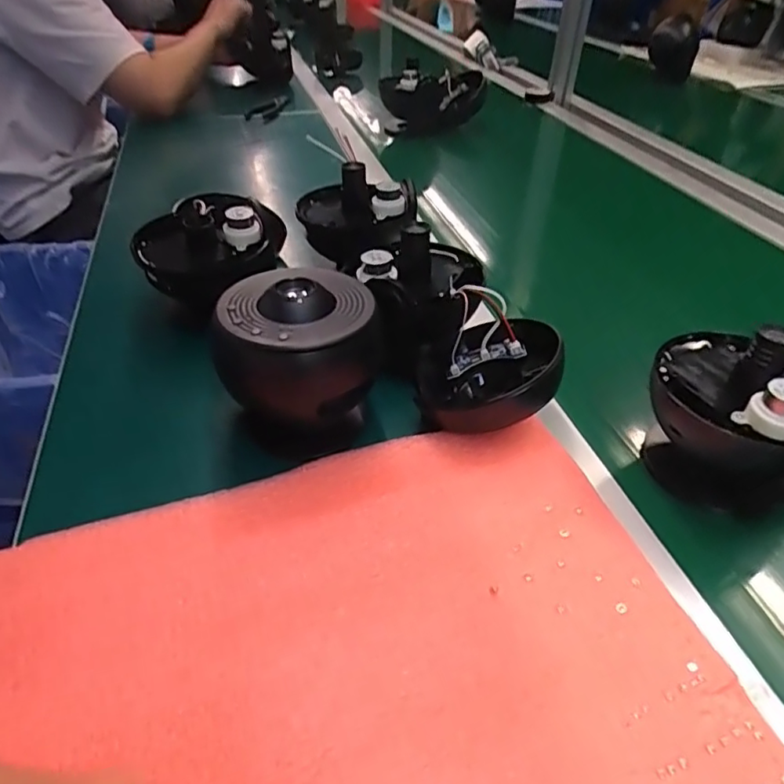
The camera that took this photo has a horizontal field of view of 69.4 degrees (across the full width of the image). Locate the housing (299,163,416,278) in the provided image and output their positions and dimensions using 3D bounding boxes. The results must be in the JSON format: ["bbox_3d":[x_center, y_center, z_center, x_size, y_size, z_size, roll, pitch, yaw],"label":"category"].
[{"bbox_3d":[-0.036,-0.180,0.570,0.117,0.088,0.069,2,41,1],"label":"housing"}]

